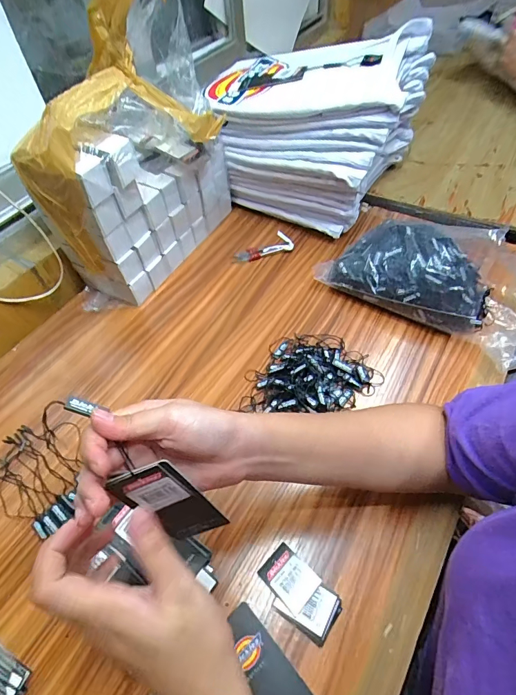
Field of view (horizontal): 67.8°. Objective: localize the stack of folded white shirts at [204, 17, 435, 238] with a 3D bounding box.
[{"bbox_3d":[0.092,-0.384,0.677,0.307,0.206,0.302,20,58,19],"label":"stack of folded white shirts"}]

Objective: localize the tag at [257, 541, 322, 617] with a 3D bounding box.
[{"bbox_3d":[0.029,0.219,0.366,0.050,0.010,0.039,35,64,27],"label":"tag"}]

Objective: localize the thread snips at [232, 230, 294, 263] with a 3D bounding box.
[{"bbox_3d":[0.005,-0.174,0.655,0.101,0.011,0.053,-13,54,-4],"label":"thread snips"}]

